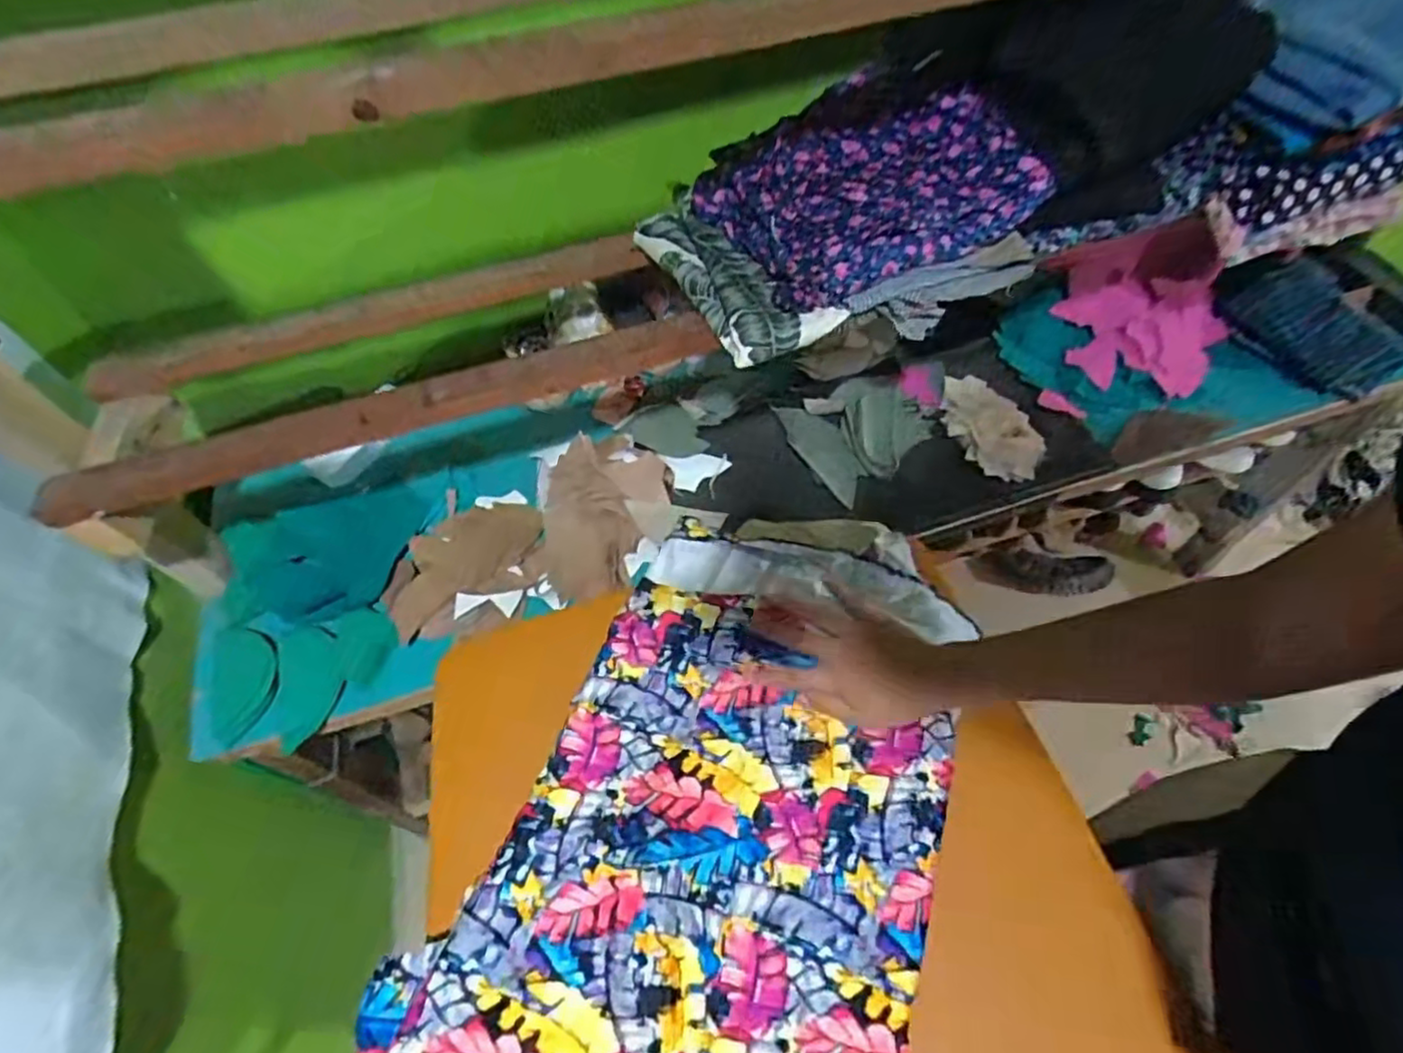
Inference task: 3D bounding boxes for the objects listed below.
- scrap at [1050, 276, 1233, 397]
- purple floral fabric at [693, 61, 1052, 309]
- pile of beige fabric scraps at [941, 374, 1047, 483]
[{"bbox_3d":[0.583,-0.252,0.903,0.206,0.044,0.166,-3,56,1],"label":"scrap"},{"bbox_3d":[0.142,-0.316,0.627,0.239,0.074,0.245,-26,58,-13],"label":"purple floral fabric"},{"bbox_3d":[0.349,-0.129,0.839,0.095,0.019,0.168,-14,56,-6],"label":"pile of beige fabric scraps"}]

